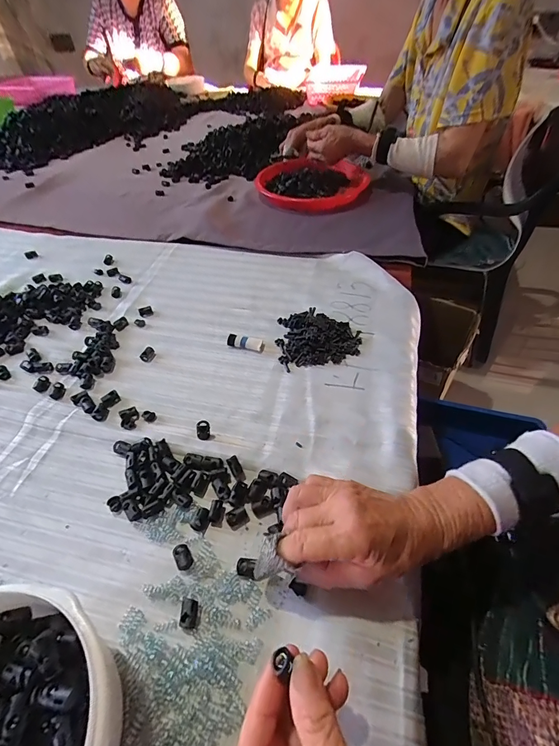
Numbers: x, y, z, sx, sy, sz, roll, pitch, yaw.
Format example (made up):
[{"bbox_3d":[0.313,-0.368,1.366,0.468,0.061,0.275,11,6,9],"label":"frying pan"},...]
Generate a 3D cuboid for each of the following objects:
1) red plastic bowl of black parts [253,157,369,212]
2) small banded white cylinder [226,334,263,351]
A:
[{"bbox_3d":[0.061,-0.379,0.742,0.216,0.042,0.170,1,49,4],"label":"red plastic bowl of black parts"},{"bbox_3d":[-0.048,-0.042,0.511,0.047,0.012,0.018,13,51,14],"label":"small banded white cylinder"}]

